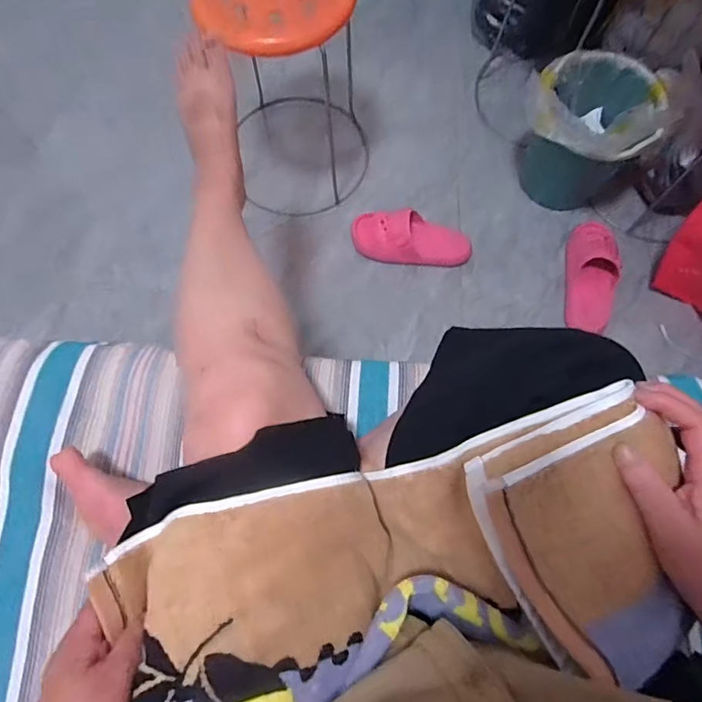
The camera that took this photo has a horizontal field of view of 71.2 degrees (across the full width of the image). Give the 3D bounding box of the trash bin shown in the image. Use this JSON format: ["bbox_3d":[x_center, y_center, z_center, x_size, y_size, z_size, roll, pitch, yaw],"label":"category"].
[{"bbox_3d":[0.511,-0.471,1.103,0.266,0.294,0.307,41,76,11],"label":"trash bin"}]

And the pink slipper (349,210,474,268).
[{"bbox_3d":[0.142,-0.257,1.107,0.272,0.076,0.107,0,72,-1],"label":"pink slipper"}]

